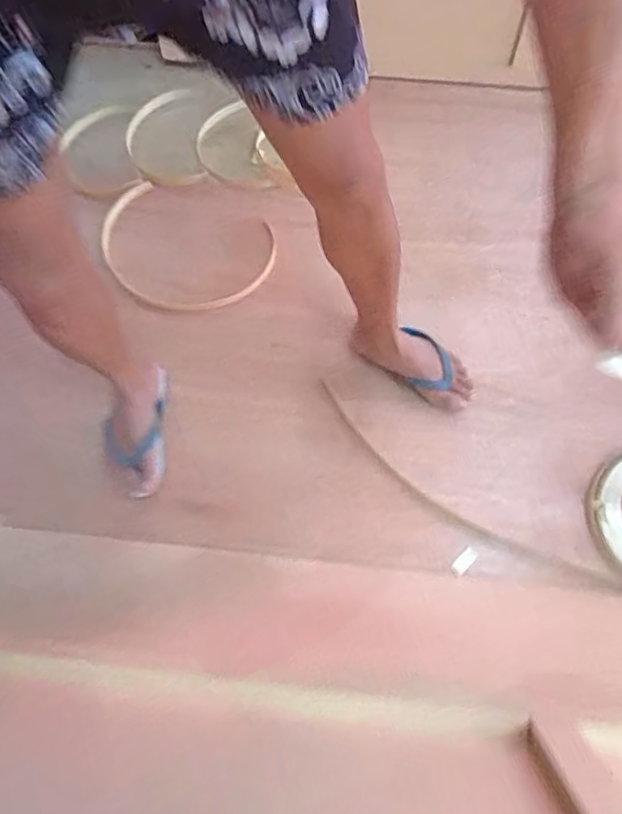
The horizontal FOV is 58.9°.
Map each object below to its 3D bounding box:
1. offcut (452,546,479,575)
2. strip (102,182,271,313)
[{"bbox_3d":[0.252,0.254,0.908,0.022,0.011,0.050,42,76,16],"label":"offcut"},{"bbox_3d":[-0.264,-0.318,1.130,0.361,0.028,0.256,20,71,9],"label":"strip"}]

